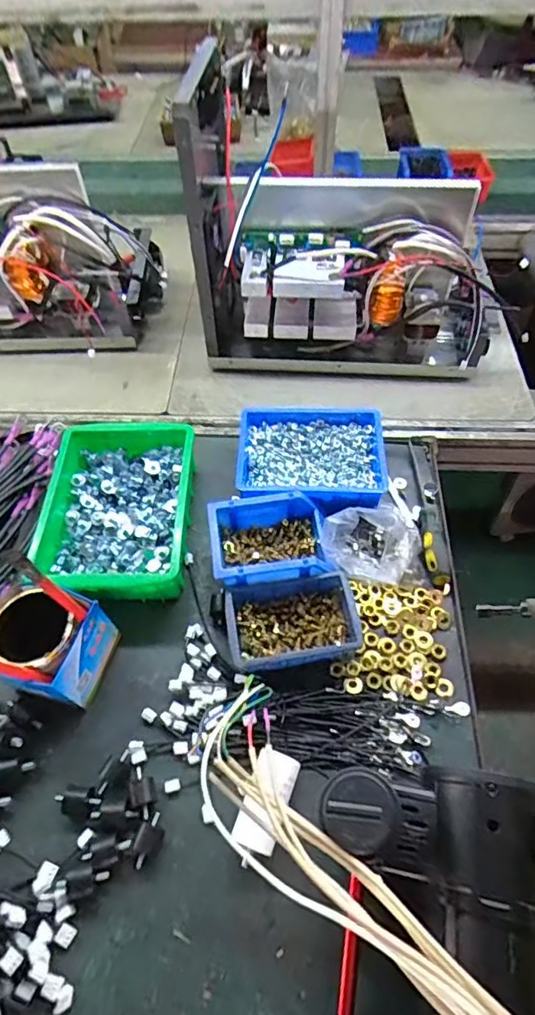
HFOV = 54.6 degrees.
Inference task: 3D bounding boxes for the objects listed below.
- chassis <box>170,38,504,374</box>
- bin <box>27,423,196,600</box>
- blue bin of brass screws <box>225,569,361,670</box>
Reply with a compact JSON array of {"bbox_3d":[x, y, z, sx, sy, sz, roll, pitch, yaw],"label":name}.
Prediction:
[{"bbox_3d":[0.122,-0.407,0.801,0.440,0.361,0.200,1,55,1],"label":"chassis"},{"bbox_3d":[-0.199,0.005,0.692,0.192,0.075,0.255,1,55,1],"label":"bin"},{"bbox_3d":[0.027,0.135,0.596,0.141,0.041,0.097,-7,56,-5],"label":"blue bin of brass screws"}]

